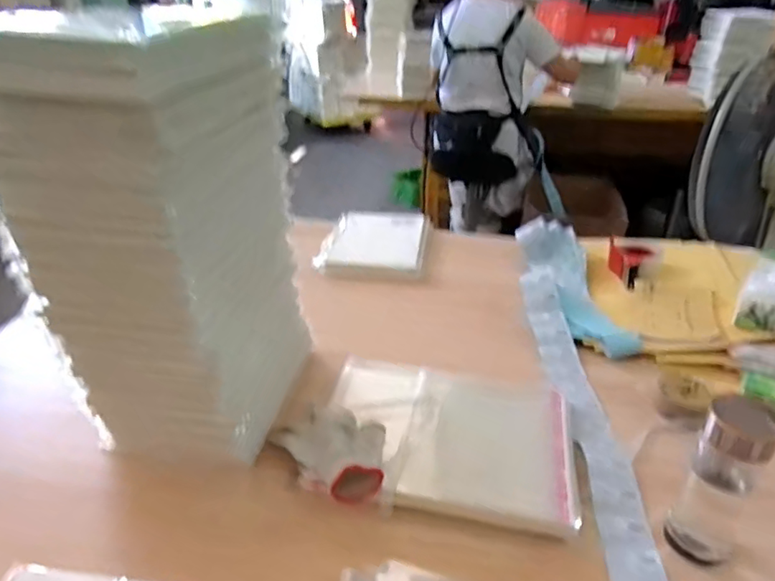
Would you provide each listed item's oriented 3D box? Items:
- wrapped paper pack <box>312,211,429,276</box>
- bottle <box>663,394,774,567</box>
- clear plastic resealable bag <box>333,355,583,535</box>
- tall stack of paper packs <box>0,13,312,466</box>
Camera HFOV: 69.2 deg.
[{"bbox_3d":[-0.023,-0.114,1.277,0.218,0.029,0.320,4,30,8],"label":"wrapped paper pack"},{"bbox_3d":[0.342,0.195,0.577,0.065,0.187,0.052,17,34,27],"label":"bottle"},{"bbox_3d":[0.078,0.187,0.739,0.316,0.029,0.237,5,31,9],"label":"clear plastic resealable bag"},{"bbox_3d":[-0.263,-0.057,0.680,0.226,0.466,0.278,5,31,9],"label":"tall stack of paper packs"}]

